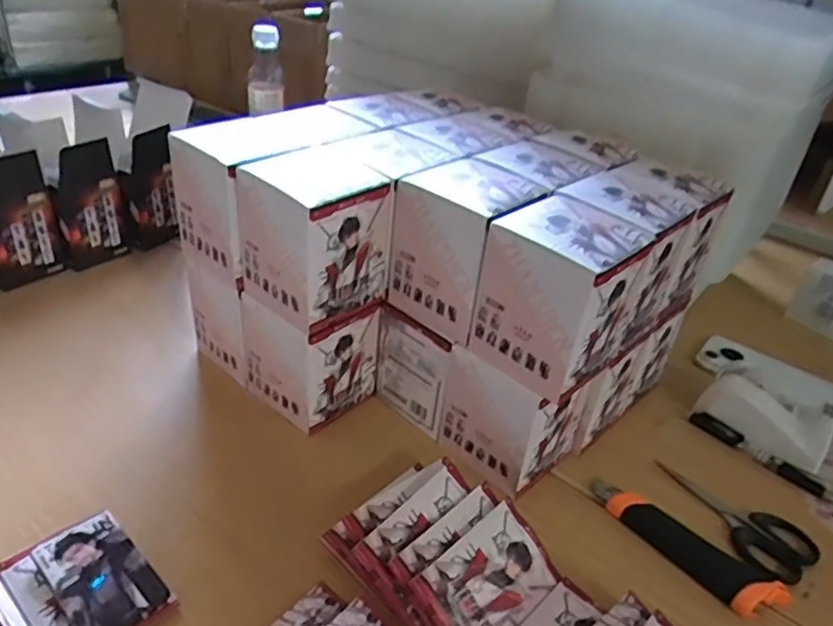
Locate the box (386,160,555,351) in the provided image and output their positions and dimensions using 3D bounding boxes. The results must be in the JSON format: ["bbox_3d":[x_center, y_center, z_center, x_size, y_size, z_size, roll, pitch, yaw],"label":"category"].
[{"bbox_3d":[0.038,-0.053,0.516,0.087,0.112,0.083,30,38,31],"label":"box"}]

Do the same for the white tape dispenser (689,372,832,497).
[{"bbox_3d":[0.319,0.103,0.586,0.118,0.056,0.046,28,37,29],"label":"white tape dispenser"}]

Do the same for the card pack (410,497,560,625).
[{"bbox_3d":[0.050,0.176,0.426,0.095,0.007,0.064,-26,79,-39],"label":"card pack"}]

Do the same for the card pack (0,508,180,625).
[{"bbox_3d":[-0.214,0.173,0.415,0.099,0.022,0.070,31,39,31],"label":"card pack"}]

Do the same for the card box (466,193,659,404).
[{"bbox_3d":[0.105,-0.014,0.466,0.087,0.107,0.088,-22,43,-38],"label":"card box"}]

